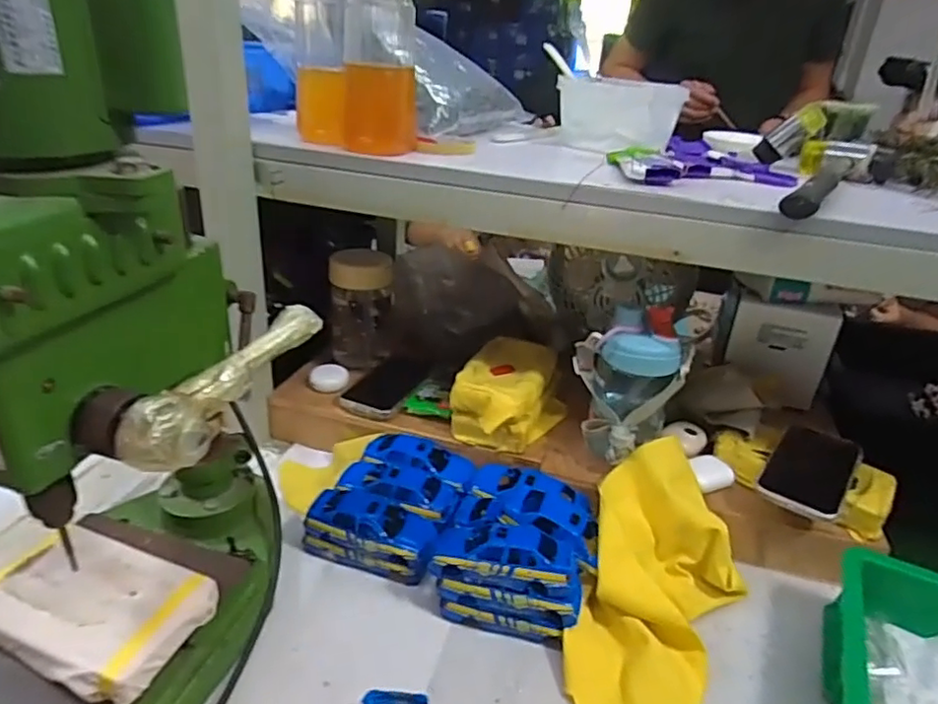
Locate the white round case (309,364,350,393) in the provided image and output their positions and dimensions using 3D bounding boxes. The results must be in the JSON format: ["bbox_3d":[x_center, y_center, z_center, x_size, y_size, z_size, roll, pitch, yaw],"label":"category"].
[{"bbox_3d":[-0.181,0.036,0.796,0.049,0.026,0.040,-2,28,-13],"label":"white round case"}]

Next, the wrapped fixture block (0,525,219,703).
[{"bbox_3d":[-0.300,0.195,0.477,0.172,0.033,0.104,13,29,16],"label":"wrapped fixture block"}]

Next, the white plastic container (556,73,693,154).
[{"bbox_3d":[0.181,-0.299,0.768,0.140,0.075,0.081,23,32,31],"label":"white plastic container"}]

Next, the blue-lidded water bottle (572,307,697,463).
[{"bbox_3d":[0.175,0.039,0.677,0.092,0.174,0.092,4,27,-2],"label":"blue-lidded water bottle"}]

